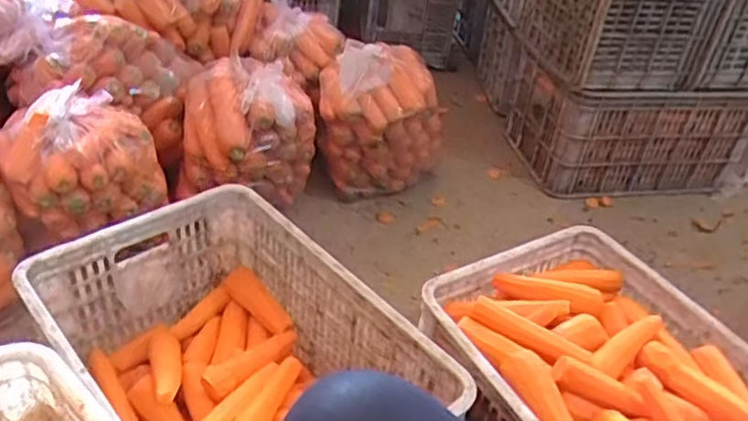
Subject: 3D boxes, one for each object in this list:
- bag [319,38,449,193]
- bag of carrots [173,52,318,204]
[{"bbox_3d":[0.017,-0.190,1.452,0.280,0.311,0.204,5,37,-4],"label":"bag"},{"bbox_3d":[-0.264,-0.162,1.344,0.270,0.254,0.218,2,37,-8],"label":"bag of carrots"}]

